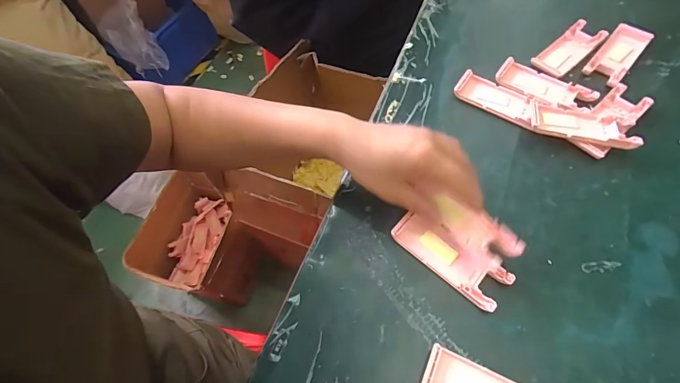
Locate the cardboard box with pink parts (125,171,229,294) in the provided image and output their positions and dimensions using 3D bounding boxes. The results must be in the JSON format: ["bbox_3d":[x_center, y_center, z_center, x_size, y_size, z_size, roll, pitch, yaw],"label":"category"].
[{"bbox_3d":[-0.427,0.110,0.971,0.161,0.153,0.293,18,65,12],"label":"cardboard box with pink parts"}]

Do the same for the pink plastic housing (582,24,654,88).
[{"bbox_3d":[0.336,-0.166,0.419,0.040,0.007,0.109,39,70,20],"label":"pink plastic housing"}]

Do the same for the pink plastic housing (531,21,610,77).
[{"bbox_3d":[0.283,-0.176,0.428,0.104,0.007,0.038,-38,67,-16],"label":"pink plastic housing"}]

